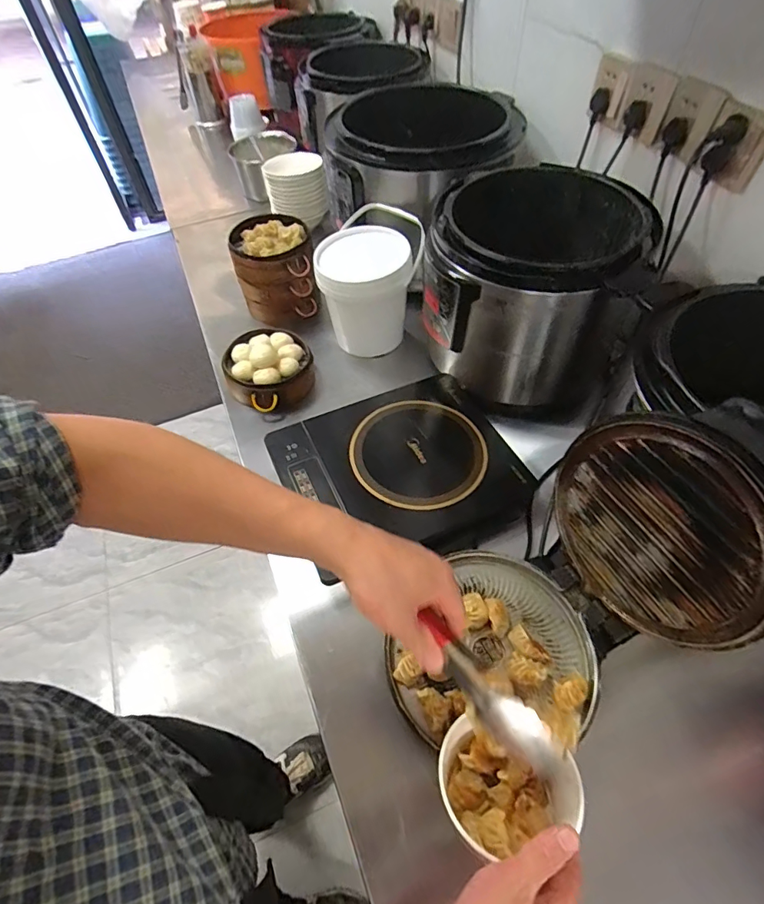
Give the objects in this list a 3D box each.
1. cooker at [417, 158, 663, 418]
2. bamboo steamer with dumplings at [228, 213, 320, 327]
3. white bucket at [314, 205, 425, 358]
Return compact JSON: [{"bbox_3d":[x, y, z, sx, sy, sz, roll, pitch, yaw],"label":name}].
[{"bbox_3d":[0.245,-0.286,0.829,0.310,0.271,0.325,10,55,11],"label":"cooker"},{"bbox_3d":[-0.231,-0.397,1.013,0.157,0.157,0.168,-14,54,-7],"label":"bamboo steamer with dumplings"},{"bbox_3d":[-0.019,-0.324,0.923,0.192,0.194,0.226,4,54,7],"label":"white bucket"}]

